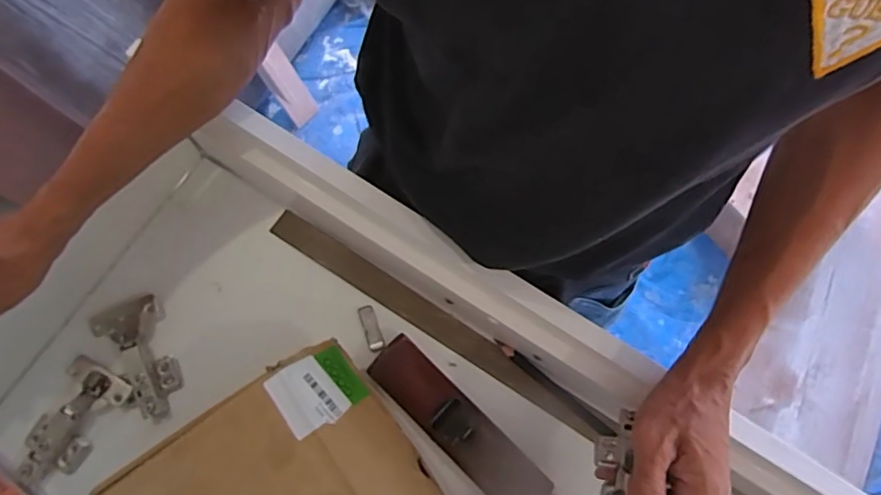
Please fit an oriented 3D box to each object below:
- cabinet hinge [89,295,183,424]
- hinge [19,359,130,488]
[{"bbox_3d":[-0.278,0.103,0.517,0.058,0.027,0.116,-29,78,-9],"label":"cabinet hinge"},{"bbox_3d":[-0.338,0.160,0.500,0.057,0.028,0.115,31,76,6],"label":"hinge"}]

